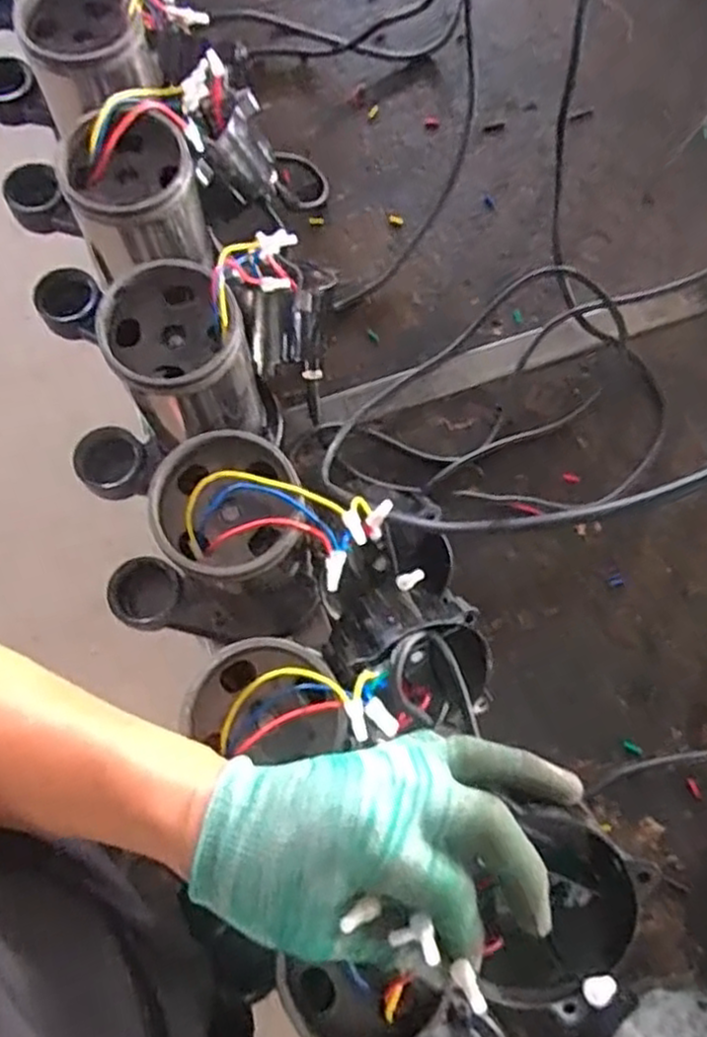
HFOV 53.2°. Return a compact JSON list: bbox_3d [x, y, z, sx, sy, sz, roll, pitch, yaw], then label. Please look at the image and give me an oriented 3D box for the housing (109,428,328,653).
[{"bbox_3d":[-0.107,0.026,0.499,0.173,0.168,0.105,-3,74,-2],"label":"housing"}]

